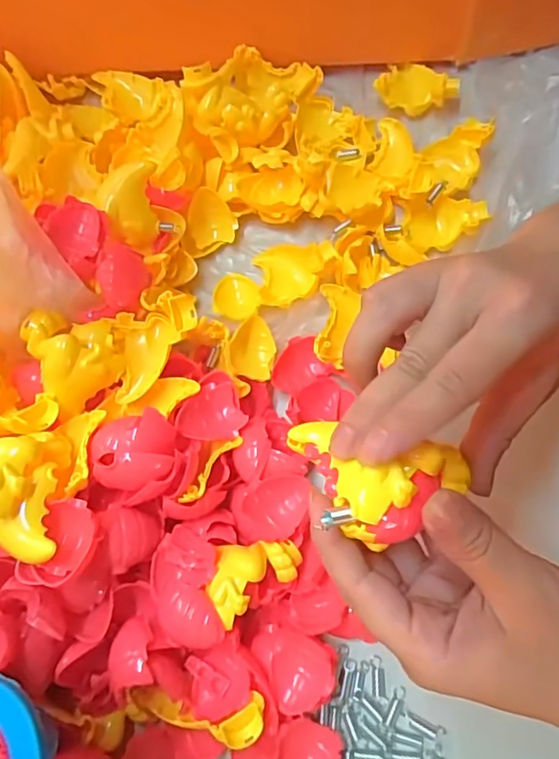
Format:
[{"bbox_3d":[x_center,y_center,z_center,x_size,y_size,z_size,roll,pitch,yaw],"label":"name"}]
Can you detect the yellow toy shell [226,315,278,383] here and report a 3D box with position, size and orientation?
[{"bbox_3d":[-0.019,-0.023,0.376,0.030,0.023,0.044,11,76,11],"label":"yellow toy shell"}]

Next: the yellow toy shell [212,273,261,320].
[{"bbox_3d":[-0.033,-0.066,0.408,0.037,0.020,0.043,-1,74,8],"label":"yellow toy shell"}]

